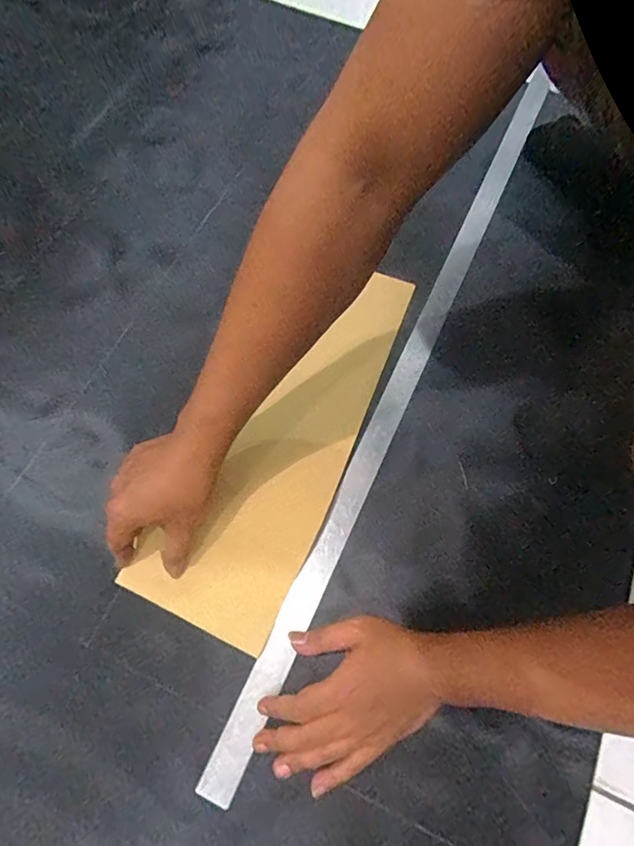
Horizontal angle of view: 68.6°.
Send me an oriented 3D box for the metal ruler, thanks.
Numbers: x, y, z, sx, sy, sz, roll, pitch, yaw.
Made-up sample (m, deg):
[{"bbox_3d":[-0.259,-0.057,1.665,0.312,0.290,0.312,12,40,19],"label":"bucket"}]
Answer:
[{"bbox_3d":[0.108,-0.072,0.520,0.032,0.010,0.882,25,72,7],"label":"metal ruler"}]

